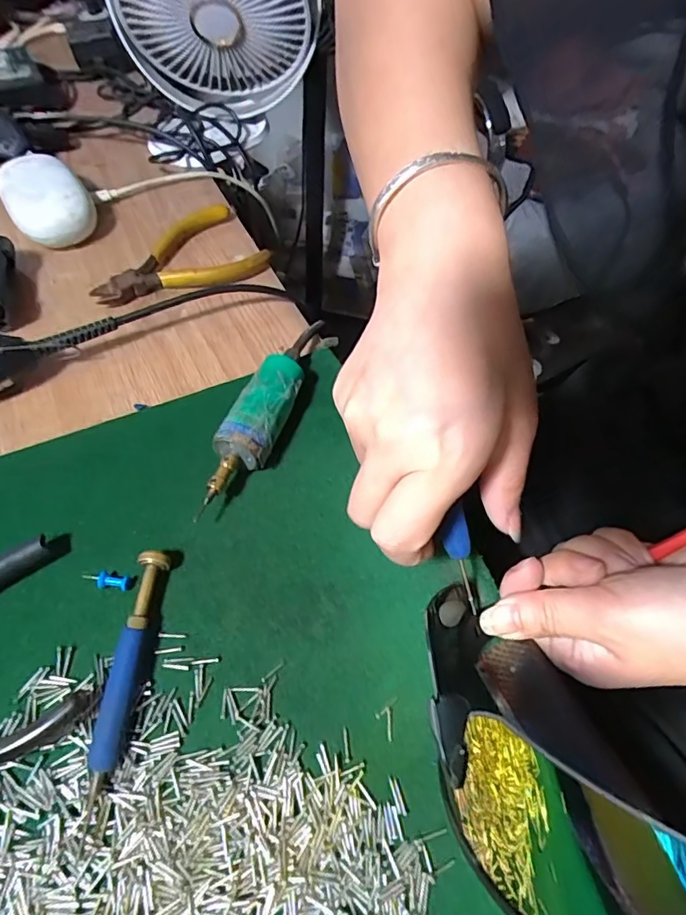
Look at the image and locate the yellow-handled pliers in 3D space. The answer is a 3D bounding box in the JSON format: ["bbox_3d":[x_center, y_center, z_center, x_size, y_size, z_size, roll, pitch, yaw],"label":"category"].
[{"bbox_3d":[-0.120,-0.140,0.365,0.118,0.014,0.077,-30,63,-20],"label":"yellow-handled pliers"}]

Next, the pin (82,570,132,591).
[{"bbox_3d":[-0.111,0.057,0.239,0.023,0.008,0.009,14,57,7],"label":"pin"}]

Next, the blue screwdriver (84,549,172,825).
[{"bbox_3d":[-0.090,0.088,0.215,0.011,0.014,0.098,4,57,0],"label":"blue screwdriver"}]

